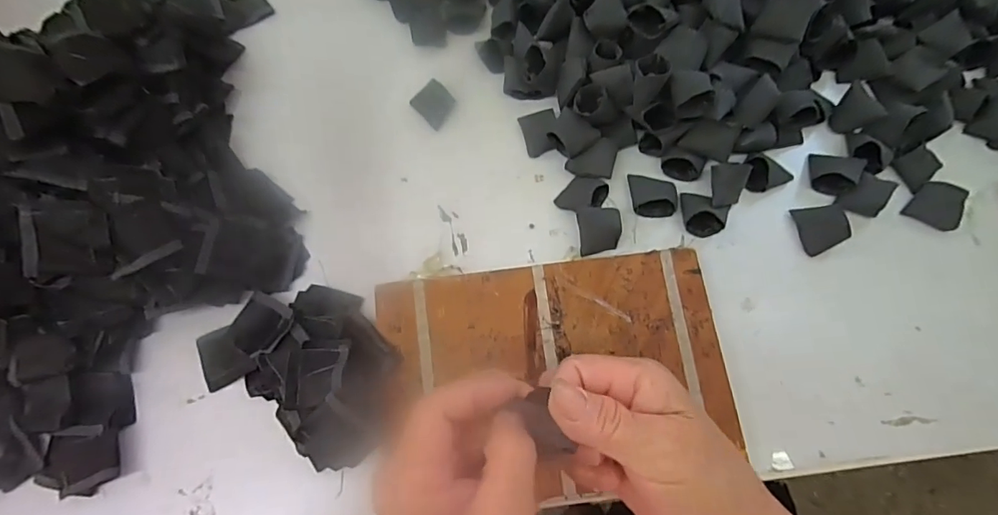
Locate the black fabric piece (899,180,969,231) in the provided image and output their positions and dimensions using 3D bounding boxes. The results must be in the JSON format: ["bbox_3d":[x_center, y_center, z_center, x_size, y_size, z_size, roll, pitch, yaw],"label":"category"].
[{"bbox_3d":[0.381,-0.045,0.419,0.040,0.006,0.036,30,109,16],"label":"black fabric piece"}]

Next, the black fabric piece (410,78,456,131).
[{"bbox_3d":[-0.062,-0.151,0.471,0.033,0.021,0.039,-37,74,-10],"label":"black fabric piece"}]

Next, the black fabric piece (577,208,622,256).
[{"bbox_3d":[0.087,-0.023,0.418,0.035,0.023,0.035,-8,71,-1],"label":"black fabric piece"}]

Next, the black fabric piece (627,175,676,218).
[{"bbox_3d":[0.136,-0.057,0.426,0.040,0.021,0.036,9,72,5],"label":"black fabric piece"}]

